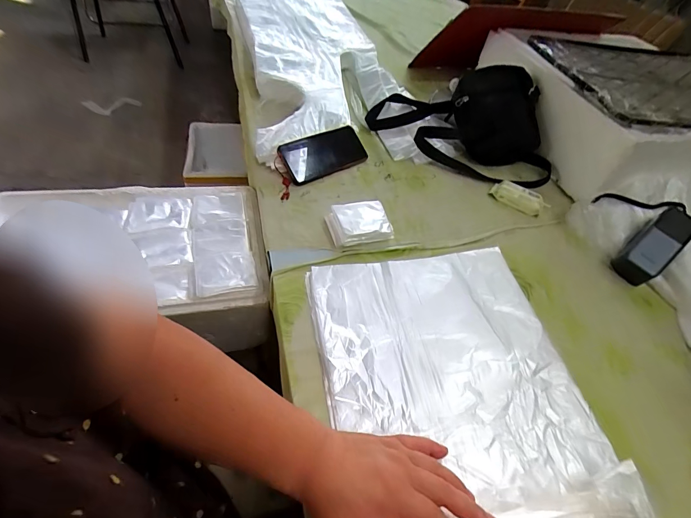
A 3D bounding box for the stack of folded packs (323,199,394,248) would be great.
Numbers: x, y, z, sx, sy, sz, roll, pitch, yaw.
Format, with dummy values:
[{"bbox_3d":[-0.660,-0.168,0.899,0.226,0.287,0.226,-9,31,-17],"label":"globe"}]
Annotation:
[{"bbox_3d":[0.022,-0.055,0.558,0.088,0.029,0.068,-9,52,-13],"label":"stack of folded packs"}]

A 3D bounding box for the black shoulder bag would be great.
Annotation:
[{"bbox_3d":[0.241,-0.285,0.720,0.382,0.146,0.187,28,52,13],"label":"black shoulder bag"}]

